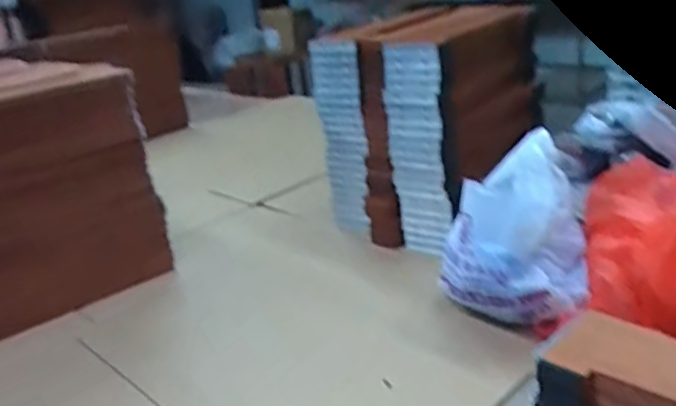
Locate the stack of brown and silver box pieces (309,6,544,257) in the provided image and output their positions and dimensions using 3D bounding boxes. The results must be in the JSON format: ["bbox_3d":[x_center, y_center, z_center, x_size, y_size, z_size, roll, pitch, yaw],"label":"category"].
[{"bbox_3d":[0.160,-0.136,1.045,0.232,0.295,0.353,11,28,37],"label":"stack of brown and silver box pieces"}]

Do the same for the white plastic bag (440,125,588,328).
[{"bbox_3d":[0.202,0.030,0.737,0.161,0.172,0.157,1,23,19],"label":"white plastic bag"}]

